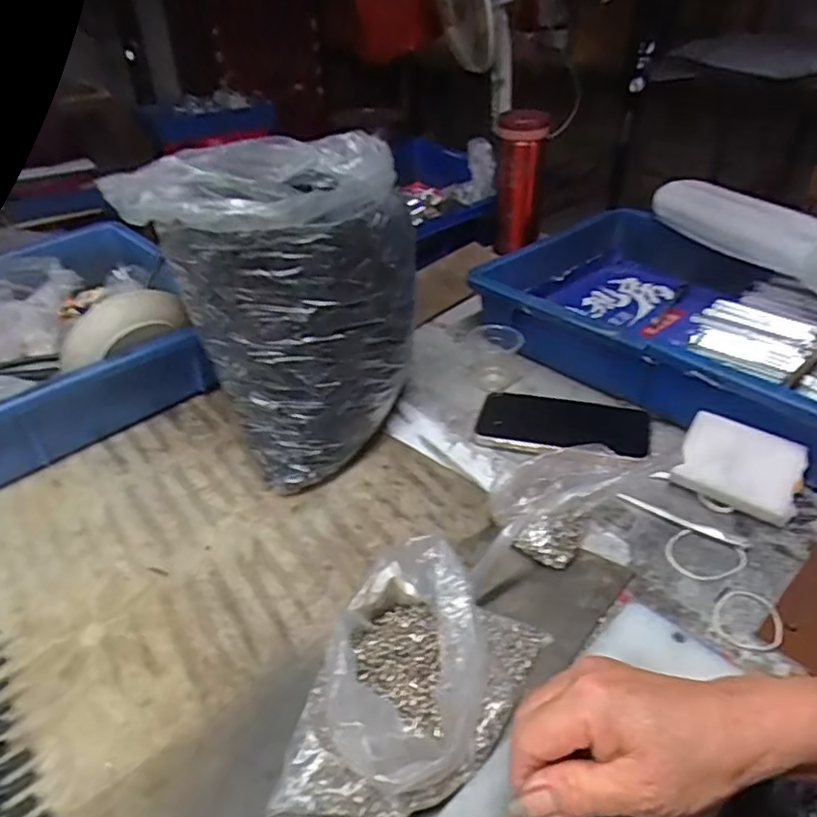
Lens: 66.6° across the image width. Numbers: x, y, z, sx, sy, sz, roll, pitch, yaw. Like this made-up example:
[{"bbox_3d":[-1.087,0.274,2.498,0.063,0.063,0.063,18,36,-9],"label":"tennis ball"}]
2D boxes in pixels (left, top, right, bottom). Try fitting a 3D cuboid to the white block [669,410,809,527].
[{"bbox_3d":[0.249,0.042,0.467,0.082,0.014,0.061,23,80,28],"label":"white block"}]

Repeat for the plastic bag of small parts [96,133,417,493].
[{"bbox_3d":[-0.085,-0.075,0.502,0.178,0.238,0.168,1,36,2],"label":"plastic bag of small parts"}]

